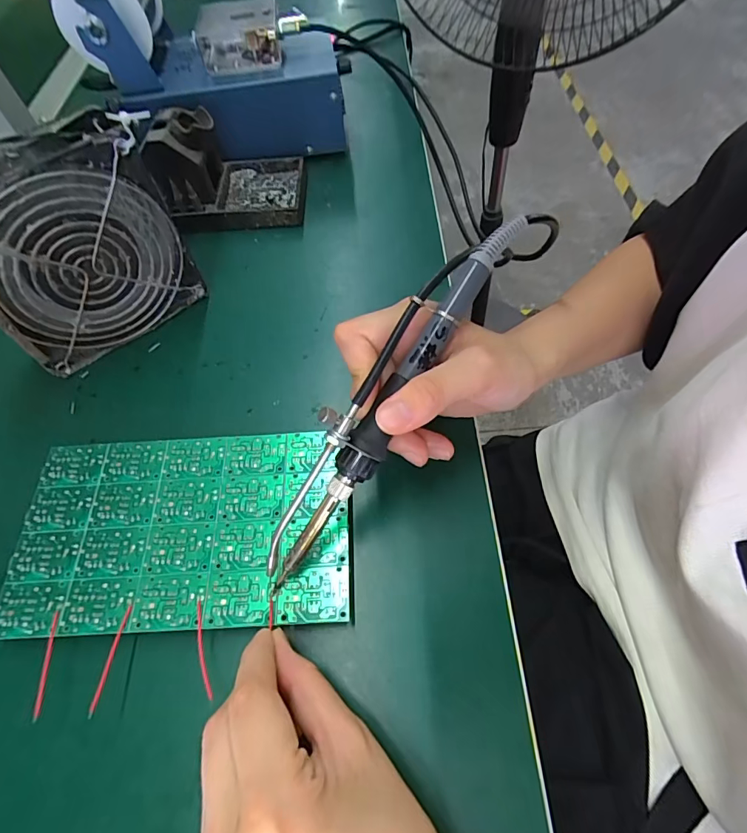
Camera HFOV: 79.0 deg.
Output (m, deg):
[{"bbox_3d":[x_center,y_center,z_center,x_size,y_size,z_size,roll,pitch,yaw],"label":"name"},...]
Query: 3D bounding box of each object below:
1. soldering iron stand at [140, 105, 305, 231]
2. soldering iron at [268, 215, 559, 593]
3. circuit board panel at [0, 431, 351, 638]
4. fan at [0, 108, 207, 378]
[{"bbox_3d":[-0.119,-0.208,0.374,0.118,0.069,0.082,-2,59,2],"label":"soldering iron stand"},{"bbox_3d":[0.011,-0.014,0.211,0.029,0.032,0.212,34,87,21],"label":"soldering iron"},{"bbox_3d":[-0.100,0.057,0.240,0.172,0.004,0.101,-3,60,1],"label":"circuit board panel"},{"bbox_3d":[-0.182,-0.102,0.282,0.125,0.123,0.040,-39,65,-18],"label":"fan"}]

